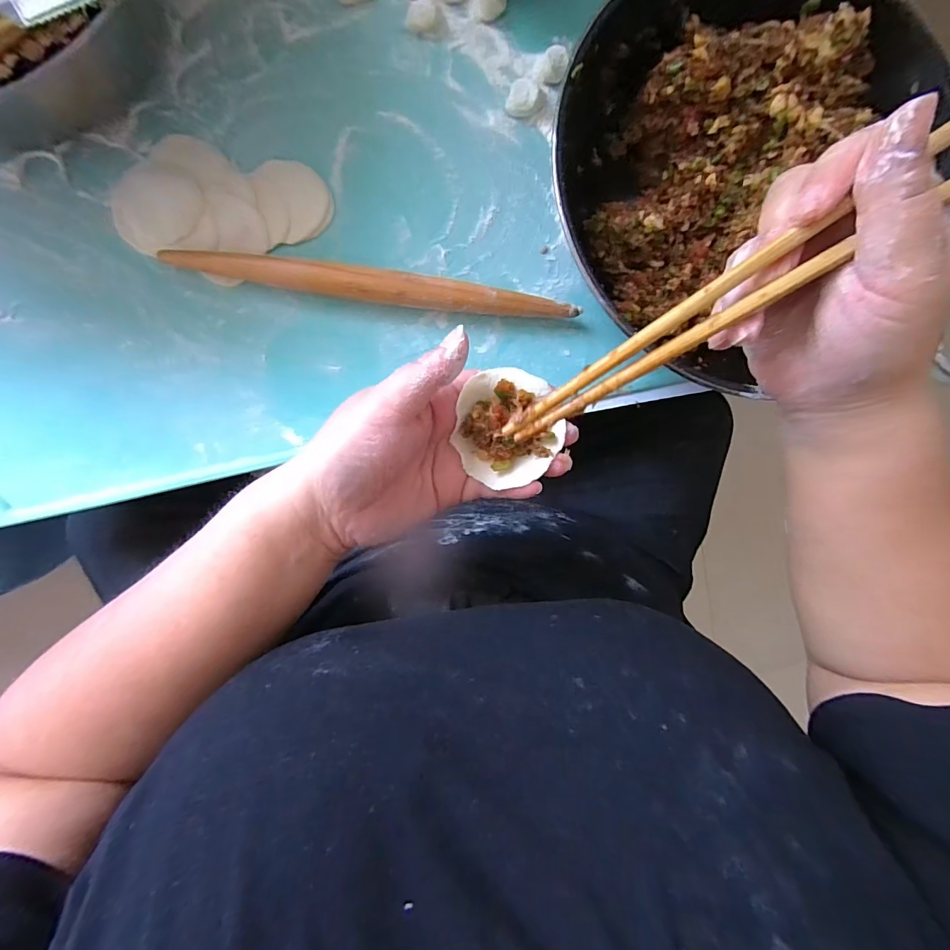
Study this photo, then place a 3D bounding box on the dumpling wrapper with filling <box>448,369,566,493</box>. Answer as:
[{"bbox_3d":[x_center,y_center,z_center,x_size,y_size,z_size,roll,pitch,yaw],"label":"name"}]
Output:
[{"bbox_3d":[0.017,-0.025,0.226,0.052,0.019,0.058,-28,95,-4],"label":"dumpling wrapper with filling"}]

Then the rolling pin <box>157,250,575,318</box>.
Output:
[{"bbox_3d":[-0.075,-0.149,0.345,0.315,0.029,0.024,5,92,-6],"label":"rolling pin"}]

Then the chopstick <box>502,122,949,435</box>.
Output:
[{"bbox_3d":[0.125,-0.092,0.161,0.269,0.007,0.008,-33,96,15],"label":"chopstick"}]

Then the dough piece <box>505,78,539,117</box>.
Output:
[{"bbox_3d":[0.041,-0.317,0.358,0.025,0.012,0.027,0,93,-6],"label":"dough piece"}]

